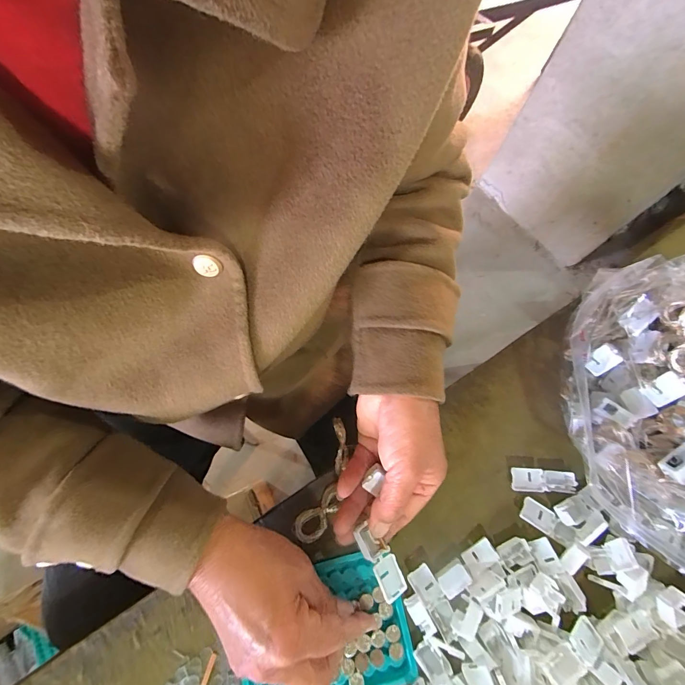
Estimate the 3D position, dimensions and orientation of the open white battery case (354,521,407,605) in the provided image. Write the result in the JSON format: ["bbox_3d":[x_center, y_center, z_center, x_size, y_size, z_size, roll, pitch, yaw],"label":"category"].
[{"bbox_3d":[0.028,0.163,0.258,0.020,0.013,0.055,-32,83,-12],"label":"open white battery case"}]

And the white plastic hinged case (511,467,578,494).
[{"bbox_3d":[0.175,0.122,0.305,0.053,0.012,0.019,4,72,-1],"label":"white plastic hinged case"}]

